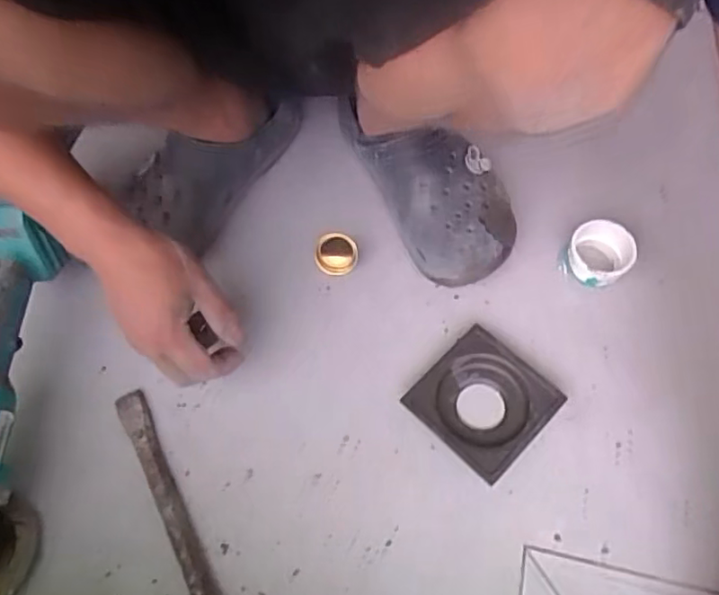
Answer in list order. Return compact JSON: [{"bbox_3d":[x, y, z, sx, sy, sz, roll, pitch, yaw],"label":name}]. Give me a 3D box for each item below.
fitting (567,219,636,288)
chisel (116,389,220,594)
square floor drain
[{"bbox_3d":[0.221,-0.036,0.551,0.056,0.052,0.054,-2,62,3],"label":"fitting"},{"bbox_3d":[-0.145,0.178,0.471,0.024,0.022,0.241,-28,63,-11],"label":"chisel"},{"bbox_3d":[0.102,0.088,0.498,0.098,0.024,0.098,39,71,21],"label":"square floor drain"}]

